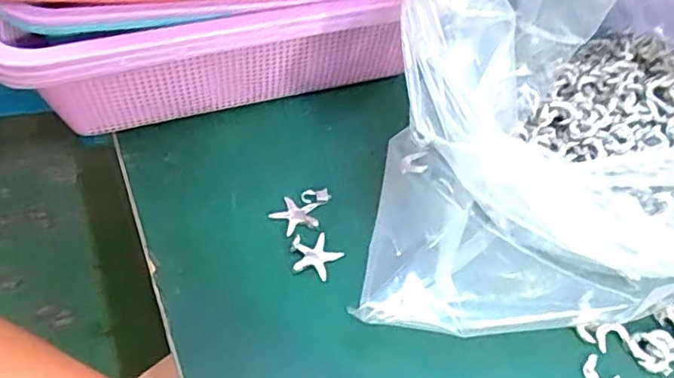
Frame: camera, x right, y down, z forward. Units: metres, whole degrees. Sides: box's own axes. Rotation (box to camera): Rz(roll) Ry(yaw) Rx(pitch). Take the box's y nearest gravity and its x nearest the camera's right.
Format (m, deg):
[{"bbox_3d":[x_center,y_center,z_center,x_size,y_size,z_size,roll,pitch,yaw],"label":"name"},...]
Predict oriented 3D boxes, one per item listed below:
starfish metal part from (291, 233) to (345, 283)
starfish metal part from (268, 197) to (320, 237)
[{"bbox_3d":[-0.013,0.037,0.339,0.027,0.004,0.028,0,52,0],"label":"starfish metal part"},{"bbox_3d":[-0.025,0.017,0.355,0.029,0.004,0.026,7,52,6],"label":"starfish metal part"}]

